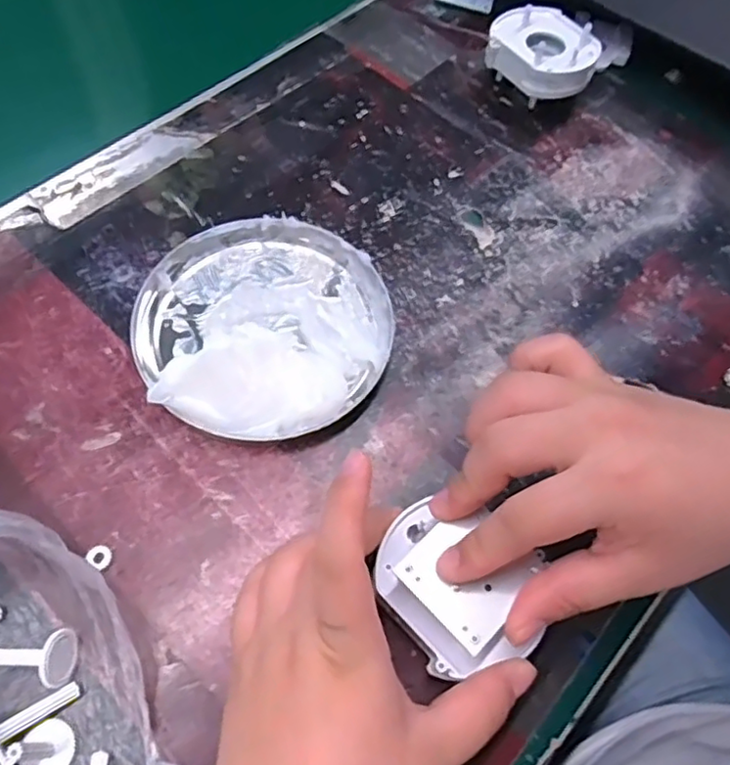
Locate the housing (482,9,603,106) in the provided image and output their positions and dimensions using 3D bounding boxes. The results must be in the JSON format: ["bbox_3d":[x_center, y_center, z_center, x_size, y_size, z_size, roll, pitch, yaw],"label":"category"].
[{"bbox_3d":[0.115,-0.215,0.416,0.060,0.037,0.071,-38,71,-21],"label":"housing"}]

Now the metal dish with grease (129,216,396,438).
[{"bbox_3d":[-0.052,-0.034,0.317,0.129,0.027,0.124,2,63,-3],"label":"metal dish with grease"}]

